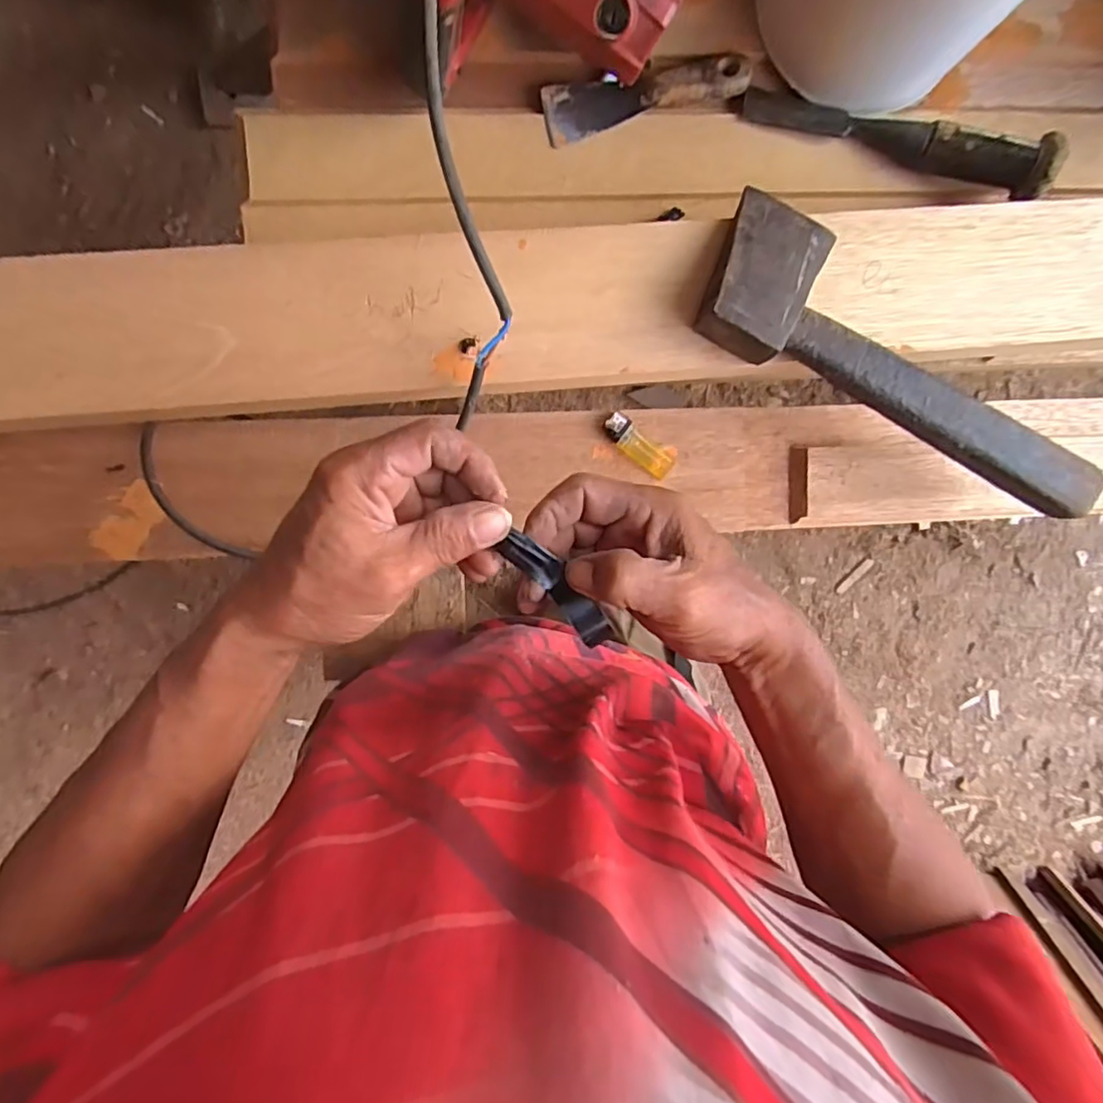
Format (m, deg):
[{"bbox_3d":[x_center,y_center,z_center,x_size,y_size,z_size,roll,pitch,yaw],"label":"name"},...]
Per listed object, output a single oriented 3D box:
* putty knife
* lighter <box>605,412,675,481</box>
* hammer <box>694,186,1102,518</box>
[{"bbox_3d":[0.074,-0.357,0.479,0.161,0.015,0.041,-17,96,-5],"label":"putty knife"},{"bbox_3d":[0.071,-0.085,0.504,0.066,0.012,0.022,42,90,-9],"label":"lighter"},{"bbox_3d":[0.265,-0.139,0.450,0.327,0.042,0.115,25,93,-9],"label":"hammer"}]

